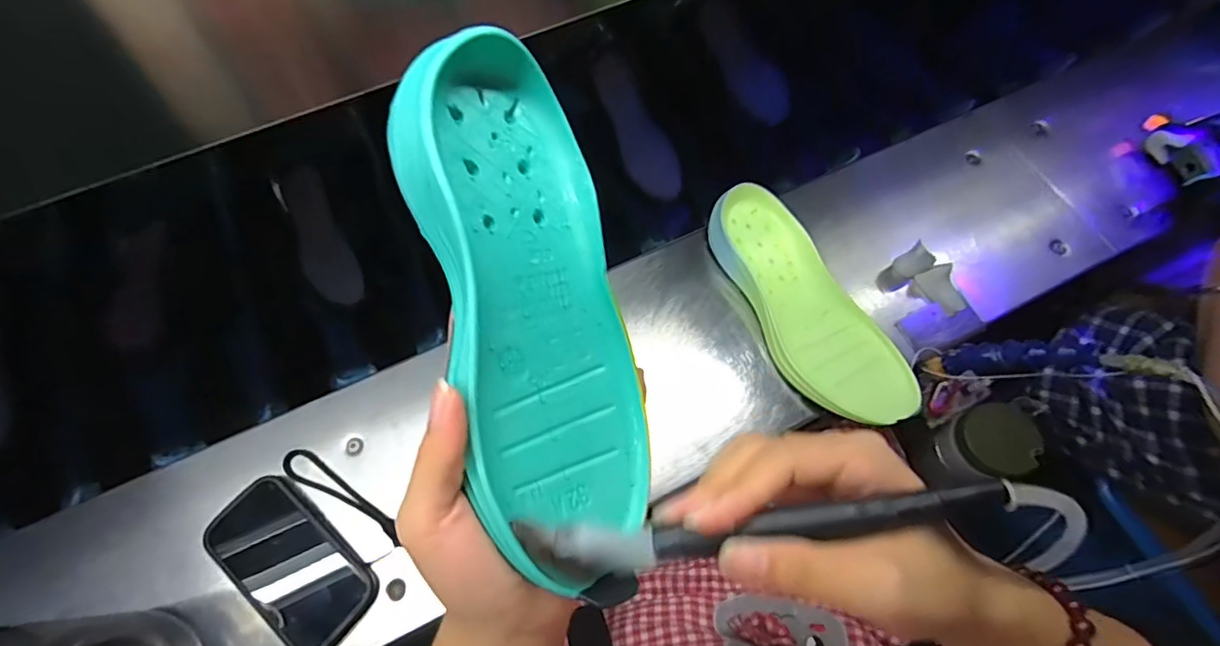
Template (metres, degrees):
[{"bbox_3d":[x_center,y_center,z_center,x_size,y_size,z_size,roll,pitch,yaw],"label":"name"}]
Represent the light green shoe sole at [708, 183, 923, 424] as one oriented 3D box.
[{"bbox_3d":[0.195,-0.016,0.558,0.099,0.045,0.274,-29,72,-11],"label":"light green shoe sole"}]

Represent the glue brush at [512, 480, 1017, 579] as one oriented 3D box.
[{"bbox_3d":[0.051,0.071,0.192,0.167,0.012,0.019,-11,69,6],"label":"glue brush"}]

